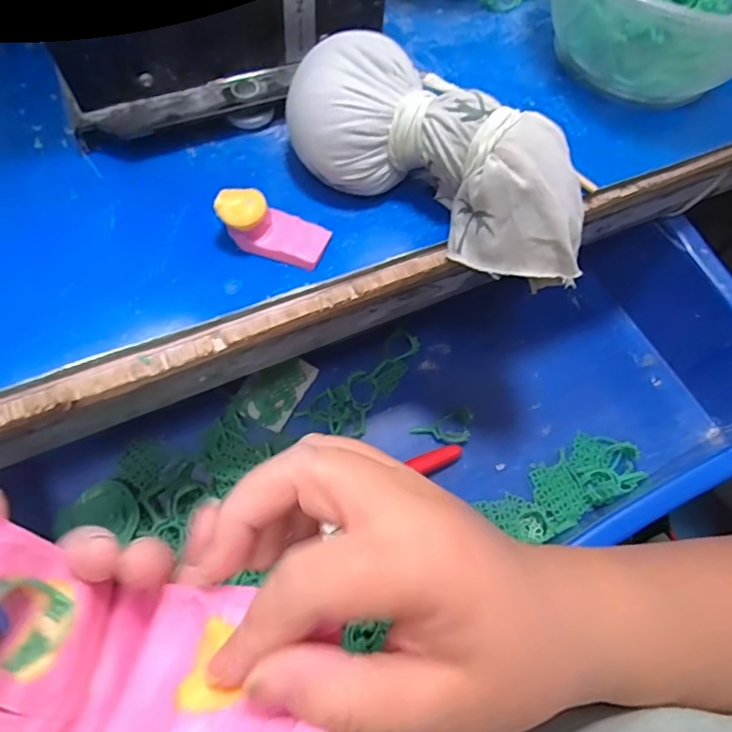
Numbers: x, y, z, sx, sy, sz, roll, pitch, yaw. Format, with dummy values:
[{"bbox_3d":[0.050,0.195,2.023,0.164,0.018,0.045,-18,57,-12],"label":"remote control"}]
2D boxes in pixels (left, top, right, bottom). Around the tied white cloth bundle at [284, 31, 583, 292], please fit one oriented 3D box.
[{"bbox_3d":[0.032,-0.086,0.224,0.140,0.046,0.052,25,66,8],"label":"tied white cloth bundle"}]

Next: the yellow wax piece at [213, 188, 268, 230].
[{"bbox_3d":[-0.051,-0.064,0.216,0.020,0.004,0.017,-12,86,-15],"label":"yellow wax piece"}]

